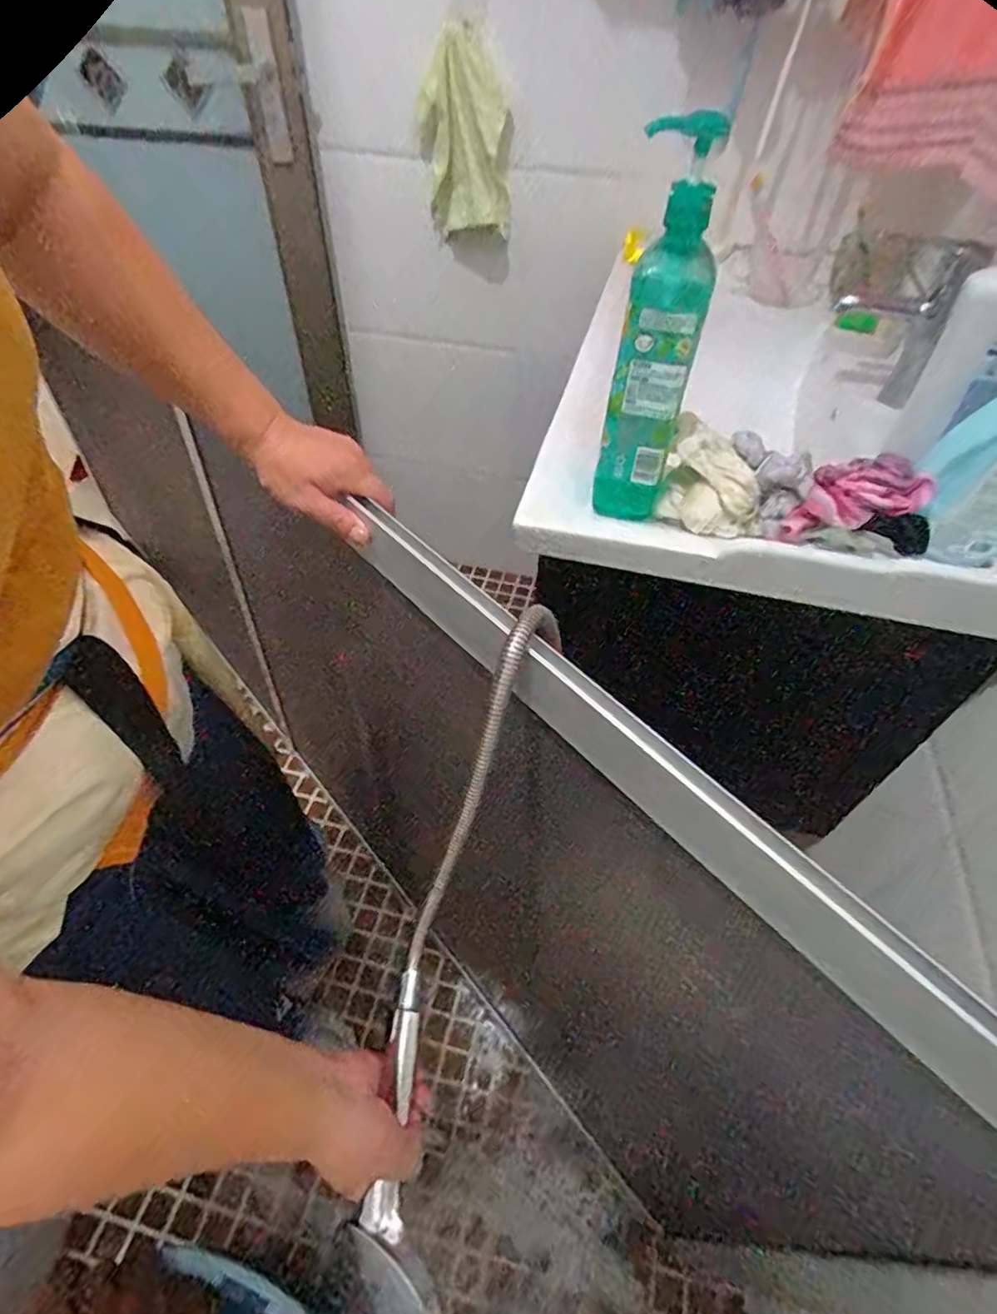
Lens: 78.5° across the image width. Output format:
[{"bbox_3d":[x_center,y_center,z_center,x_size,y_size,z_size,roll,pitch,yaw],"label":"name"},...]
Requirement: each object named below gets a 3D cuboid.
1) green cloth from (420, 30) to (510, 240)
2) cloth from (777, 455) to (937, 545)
[{"bbox_3d":[-0.056,-0.847,1.001,0.151,0.237,0.048,24,52,18],"label":"green cloth"},{"bbox_3d":[0.306,-0.131,0.525,0.088,0.049,0.105,36,57,26],"label":"cloth"}]

